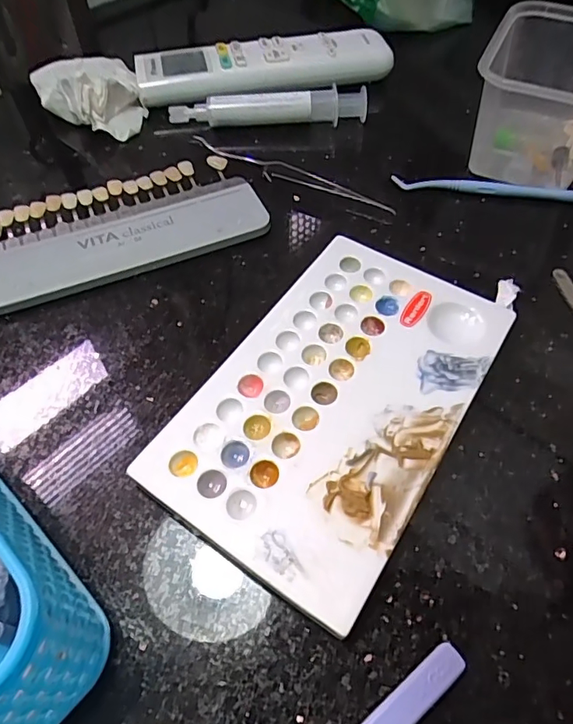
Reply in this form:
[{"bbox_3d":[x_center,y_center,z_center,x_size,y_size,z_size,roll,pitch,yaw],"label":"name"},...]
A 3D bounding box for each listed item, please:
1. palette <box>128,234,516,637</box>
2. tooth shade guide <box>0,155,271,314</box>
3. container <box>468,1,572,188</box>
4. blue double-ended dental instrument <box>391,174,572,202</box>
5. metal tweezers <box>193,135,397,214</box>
[{"bbox_3d":[0.021,0.012,0.204,0.093,0.012,0.153,29,61,19],"label":"palette"},{"bbox_3d":[-0.088,-0.073,0.265,0.144,0.009,0.069,-20,58,-12],"label":"tooth shade guide"},{"bbox_3d":[0.152,-0.151,0.286,0.077,0.059,0.109,22,58,14],"label":"container"},{"bbox_3d":[0.144,-0.097,0.280,0.163,0.005,0.010,7,56,5],"label":"blue double-ended dental instrument"},{"bbox_3d":[0.001,-0.108,0.285,0.130,0.008,0.010,25,59,16],"label":"metal tweezers"}]

